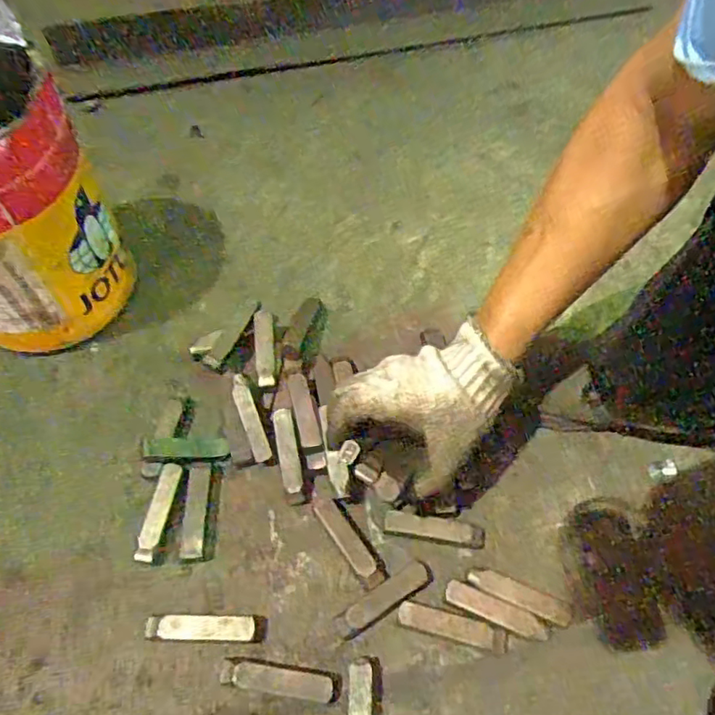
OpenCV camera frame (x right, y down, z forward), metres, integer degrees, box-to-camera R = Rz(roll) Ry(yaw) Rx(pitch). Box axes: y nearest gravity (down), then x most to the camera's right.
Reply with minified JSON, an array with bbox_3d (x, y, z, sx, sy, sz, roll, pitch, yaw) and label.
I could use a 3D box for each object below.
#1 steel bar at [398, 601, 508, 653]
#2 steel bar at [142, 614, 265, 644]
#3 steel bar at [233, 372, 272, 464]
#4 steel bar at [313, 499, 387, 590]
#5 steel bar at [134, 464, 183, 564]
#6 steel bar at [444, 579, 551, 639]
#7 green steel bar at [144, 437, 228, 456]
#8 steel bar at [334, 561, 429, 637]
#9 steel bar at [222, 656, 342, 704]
[{"bbox_3d":[0.077,0.216,0.461,0.088,0.014,0.017,14,59,5],"label":"steel bar"},{"bbox_3d":[-0.120,0.214,0.456,0.091,0.019,0.020,2,59,-3],"label":"steel bar"},{"bbox_3d":[-0.099,0.056,0.532,0.017,0.008,0.080,-18,87,-14],"label":"steel bar"},{"bbox_3d":[-0.008,0.161,0.498,0.020,0.019,0.083,-31,66,-20],"label":"steel bar"},{"bbox_3d":[-0.172,0.134,0.500,0.020,0.014,0.083,12,59,4],"label":"steel bar"},{"bbox_3d":[0.113,0.208,0.472,0.082,0.020,0.020,23,60,10],"label":"steel bar"},{"bbox_3d":[-0.155,0.081,0.524,0.073,0.005,0.018,1,58,-17],"label":"green steel bar"},{"bbox_3d":[0.019,0.199,0.476,0.085,0.017,0.020,-27,64,-18],"label":"steel bar"},{"bbox_3d":[-0.058,0.246,0.440,0.090,0.021,0.020,9,59,2],"label":"steel bar"}]

